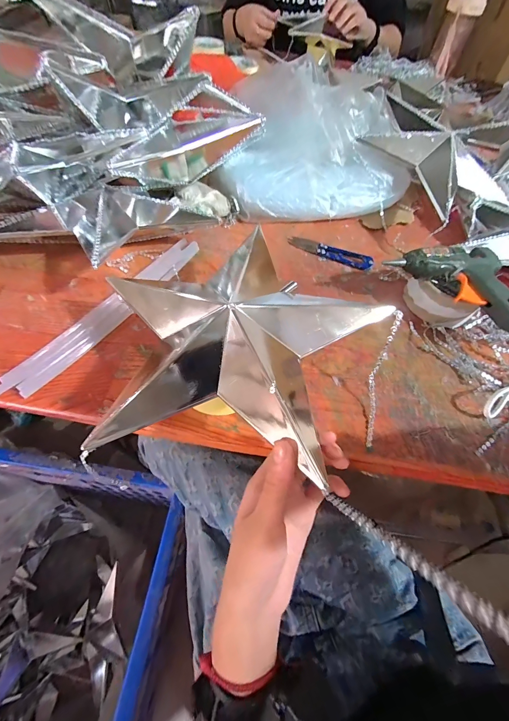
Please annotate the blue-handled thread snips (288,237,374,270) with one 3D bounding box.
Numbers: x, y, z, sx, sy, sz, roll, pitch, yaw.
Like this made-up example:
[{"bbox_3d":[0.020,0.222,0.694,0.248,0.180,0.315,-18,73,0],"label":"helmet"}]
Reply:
[{"bbox_3d":[0.105,-0.151,0.429,0.119,0.010,0.025,23,59,9],"label":"blue-handled thread snips"}]

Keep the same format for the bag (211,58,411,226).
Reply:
[{"bbox_3d":[0.090,-0.331,0.470,0.278,0.133,0.211,-5,59,-8],"label":"bag"}]

